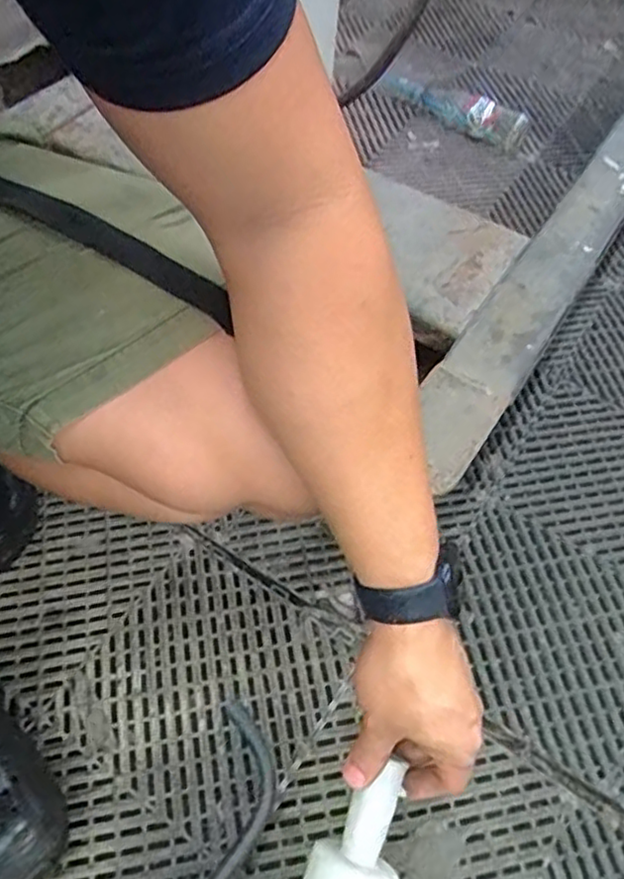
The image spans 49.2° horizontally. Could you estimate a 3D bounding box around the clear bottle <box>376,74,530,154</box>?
[{"bbox_3d":[0.225,-0.529,1.081,0.246,0.052,0.061,31,59,17],"label":"clear bottle"}]

